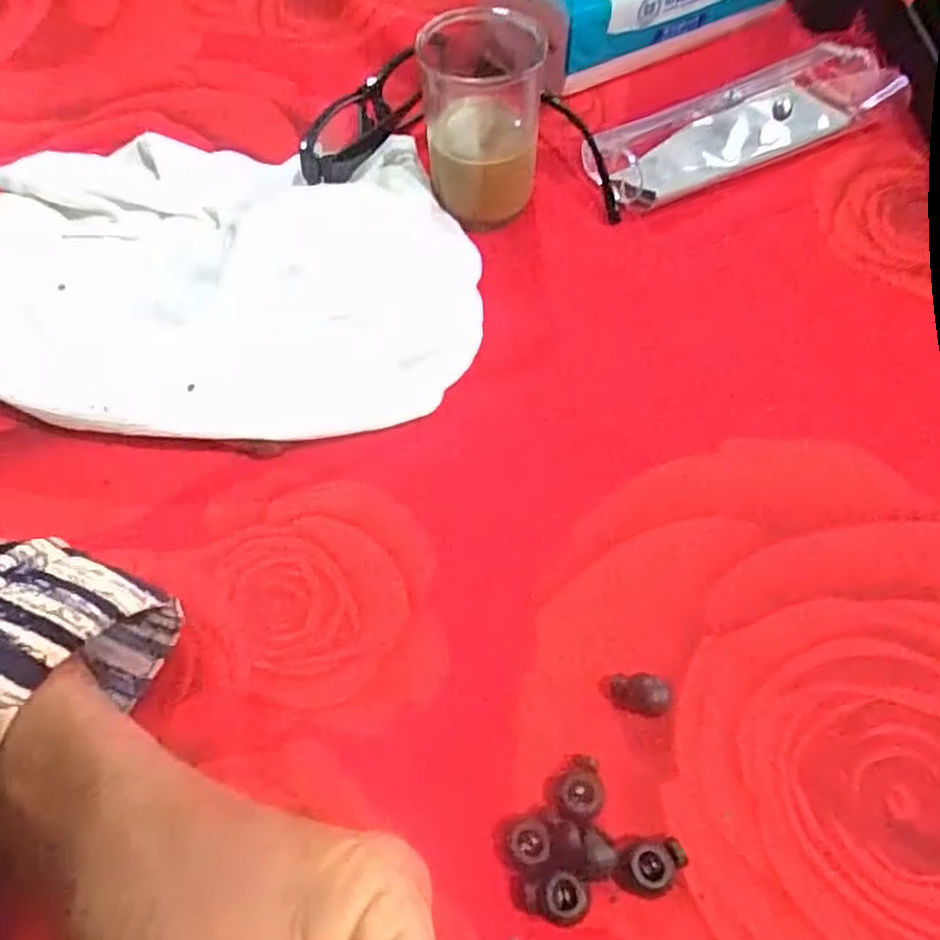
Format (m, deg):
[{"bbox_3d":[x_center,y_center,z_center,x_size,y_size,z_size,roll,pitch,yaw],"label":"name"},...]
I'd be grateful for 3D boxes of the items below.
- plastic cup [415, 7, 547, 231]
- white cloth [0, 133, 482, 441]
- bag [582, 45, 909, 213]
[{"bbox_3d":[0.005,-0.161,0.349,0.049,0.075,0.056,-7,59,-1],"label":"plastic cup"},{"bbox_3d":[-0.115,-0.086,0.336,0.237,0.040,0.166,2,60,4],"label":"white cloth"},{"bbox_3d":[0.141,-0.176,0.379,0.164,0.031,0.049,-22,61,-10],"label":"bag"}]

